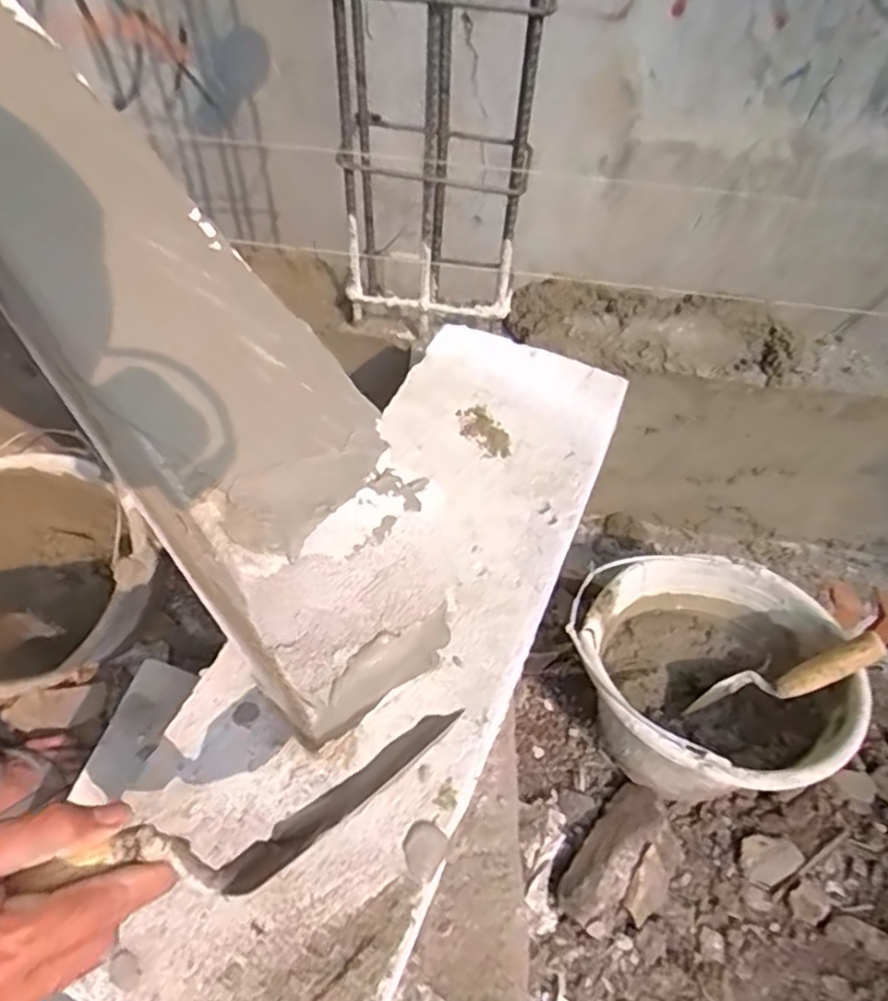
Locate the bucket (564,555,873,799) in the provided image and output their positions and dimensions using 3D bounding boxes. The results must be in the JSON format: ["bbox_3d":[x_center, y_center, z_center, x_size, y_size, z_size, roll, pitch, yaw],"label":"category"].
[{"bbox_3d":[0.305,0.221,0.813,0.282,0.186,0.275,2,52,-2],"label":"bucket"}]

